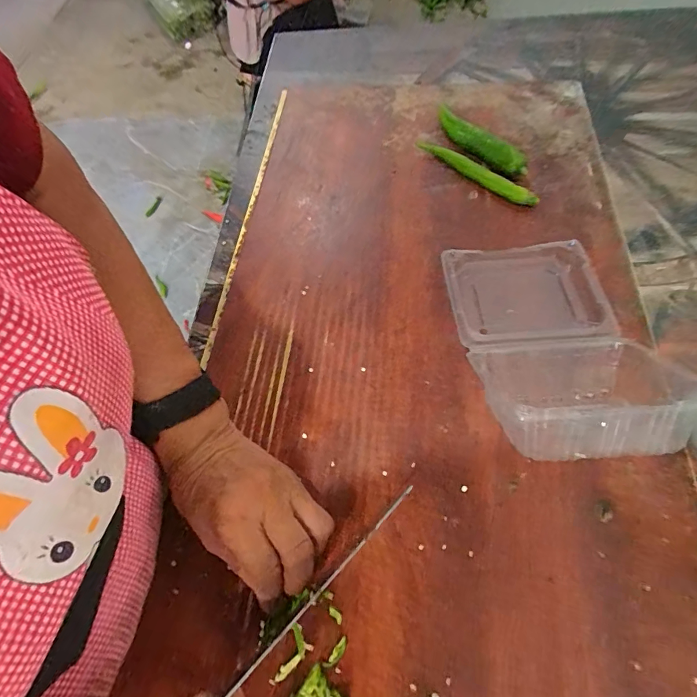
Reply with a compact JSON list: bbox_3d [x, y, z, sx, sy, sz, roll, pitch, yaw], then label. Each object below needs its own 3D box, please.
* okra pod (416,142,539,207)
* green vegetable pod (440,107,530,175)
[{"bbox_3d":[0.144,-0.206,0.476,0.018,0.021,0.160,-39,65,-18],"label":"okra pod"},{"bbox_3d":[0.149,-0.248,0.487,0.023,0.035,0.145,-29,63,-13],"label":"green vegetable pod"}]

